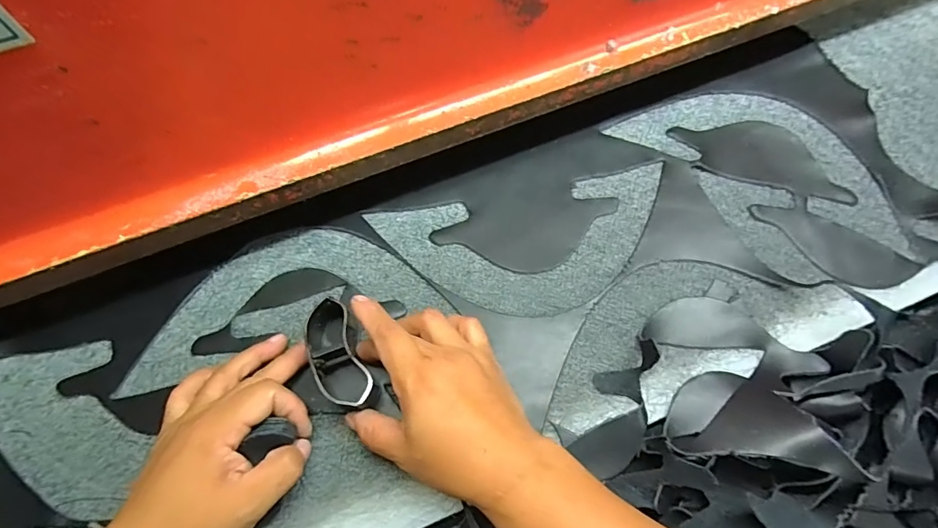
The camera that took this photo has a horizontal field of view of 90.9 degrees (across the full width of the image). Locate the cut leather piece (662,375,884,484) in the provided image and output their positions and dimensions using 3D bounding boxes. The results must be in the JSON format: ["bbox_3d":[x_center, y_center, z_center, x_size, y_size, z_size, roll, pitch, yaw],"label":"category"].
[{"bbox_3d":[0.187,0.100,0.304,0.100,0.034,0.058,10,62,2],"label":"cut leather piece"}]

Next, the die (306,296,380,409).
[{"bbox_3d":[-0.092,0.067,0.329,0.035,0.034,0.082,-28,64,-12],"label":"die"}]

